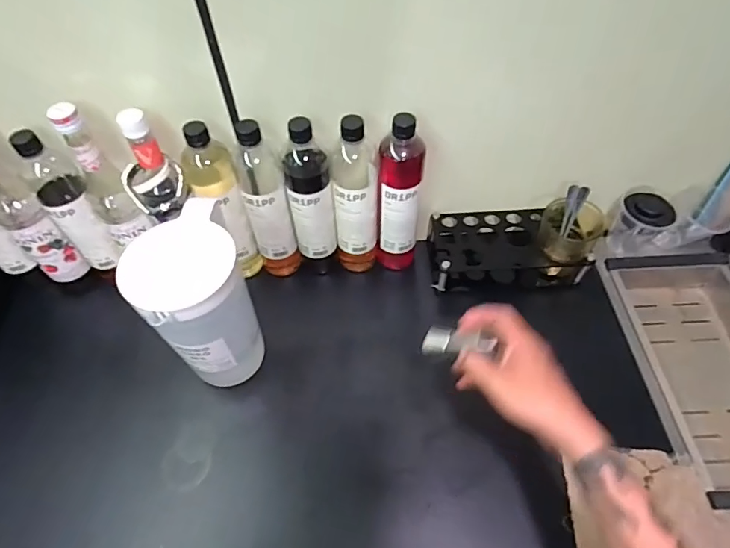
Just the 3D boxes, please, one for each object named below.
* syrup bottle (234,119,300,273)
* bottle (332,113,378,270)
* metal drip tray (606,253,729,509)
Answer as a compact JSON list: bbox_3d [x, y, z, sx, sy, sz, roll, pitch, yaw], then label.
[{"bbox_3d":[-0.148,-0.103,0.694,0.062,0.292,0.075,-14,56,-10],"label":"syrup bottle"},{"bbox_3d":[-0.014,-0.104,0.686,0.063,0.299,0.061,-2,55,-1],"label":"bottle"},{"bbox_3d":[0.520,0.142,0.690,0.219,0.066,0.390,-2,55,-1],"label":"metal drip tray"}]

